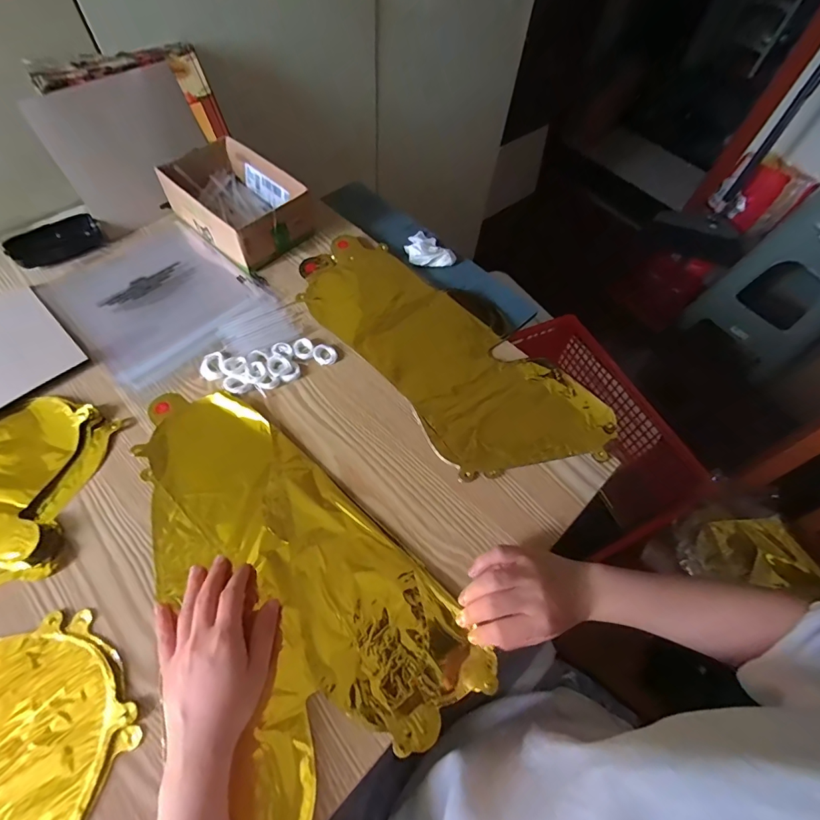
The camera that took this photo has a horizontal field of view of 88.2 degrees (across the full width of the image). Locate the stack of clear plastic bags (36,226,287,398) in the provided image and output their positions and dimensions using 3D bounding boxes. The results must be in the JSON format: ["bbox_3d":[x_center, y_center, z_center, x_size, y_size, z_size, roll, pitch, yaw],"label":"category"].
[{"bbox_3d":[-0.327,-0.152,0.553,0.227,0.007,0.207,39,65,17],"label":"stack of clear plastic bags"}]

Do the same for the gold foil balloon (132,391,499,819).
[{"bbox_3d":[-0.138,0.144,0.402,0.213,0.013,0.404,-36,68,-22],"label":"gold foil balloon"}]

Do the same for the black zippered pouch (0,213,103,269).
[{"bbox_3d":[-0.489,-0.234,0.586,0.110,0.026,0.045,-38,69,-22],"label":"black zippered pouch"}]

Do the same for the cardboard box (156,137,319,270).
[{"bbox_3d":[-0.243,-0.296,0.601,0.196,0.062,0.133,39,65,17],"label":"cardboard box"}]

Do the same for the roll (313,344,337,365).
[{"bbox_3d":[-0.104,-0.068,0.518,0.026,0.006,0.028,2,60,-3],"label":"roll"}]

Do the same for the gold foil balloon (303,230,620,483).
[{"bbox_3d":[0.029,-0.075,0.532,0.439,0.013,0.188,41,65,18],"label":"gold foil balloon"}]

